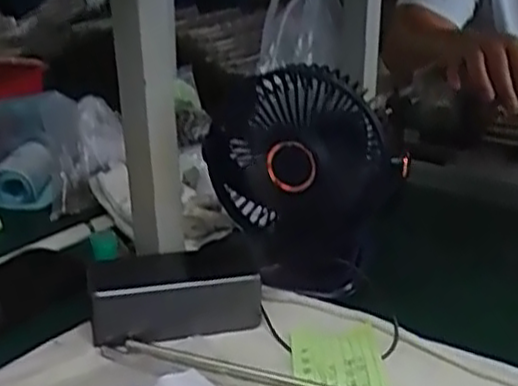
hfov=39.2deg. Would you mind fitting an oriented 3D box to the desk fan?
[{"bbox_3d":[0.032,-0.016,0.606,0.141,0.169,0.111,-3,23,-4],"label":"desk fan"}]

